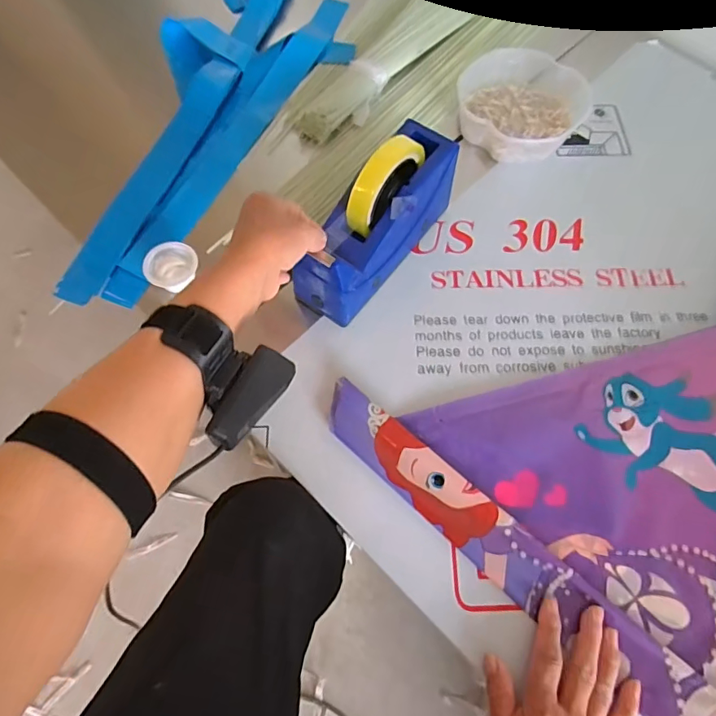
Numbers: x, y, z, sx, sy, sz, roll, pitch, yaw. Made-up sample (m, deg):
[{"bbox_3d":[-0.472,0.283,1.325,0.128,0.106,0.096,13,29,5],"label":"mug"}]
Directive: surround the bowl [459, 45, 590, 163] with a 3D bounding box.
[{"bbox_3d":[0.214,-0.329,0.629,0.151,0.056,0.177,39,72,15],"label":"bowl"}]

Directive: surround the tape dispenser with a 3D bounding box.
[{"bbox_3d":[0.020,-0.145,0.489,0.065,0.117,0.202,36,73,17],"label":"tape dispenser"}]

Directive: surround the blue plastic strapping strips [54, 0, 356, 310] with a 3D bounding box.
[{"bbox_3d":[-0.207,-0.316,0.624,0.219,0.040,0.578,27,68,9],"label":"blue plastic strapping strips"}]

